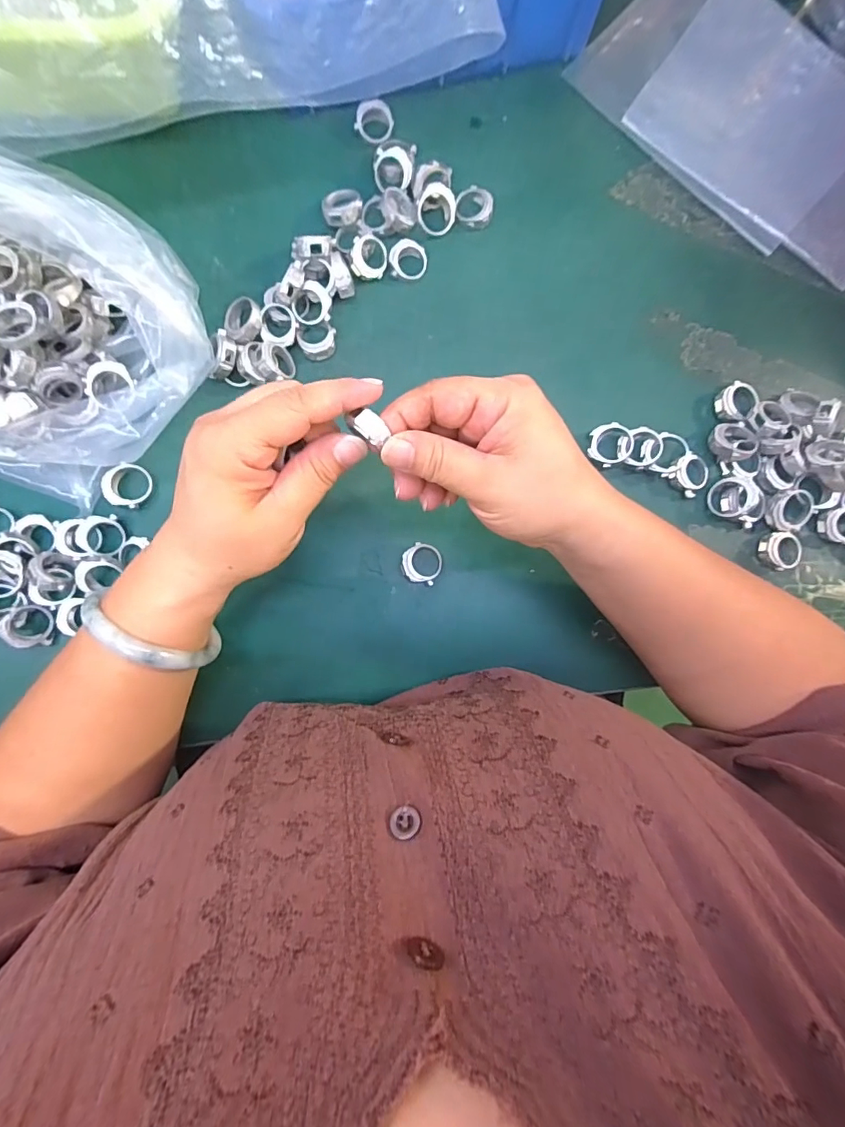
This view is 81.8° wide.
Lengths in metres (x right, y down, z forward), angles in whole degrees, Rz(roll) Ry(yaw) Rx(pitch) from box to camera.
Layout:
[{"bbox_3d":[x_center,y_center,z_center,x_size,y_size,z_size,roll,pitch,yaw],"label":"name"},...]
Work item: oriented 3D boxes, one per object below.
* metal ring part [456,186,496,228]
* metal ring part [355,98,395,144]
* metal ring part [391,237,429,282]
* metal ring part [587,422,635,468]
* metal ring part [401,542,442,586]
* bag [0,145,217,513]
[{"bbox_3d":[0.036,-0.248,0.339,0.026,0.009,0.025,0,87,-3],"label":"metal ring part"},{"bbox_3d":[-0.033,-0.306,0.337,0.024,0.009,0.026,0,87,-3],"label":"metal ring part"},{"bbox_3d":[-0.009,-0.208,0.333,0.025,0.008,0.023,0,87,-3],"label":"metal ring part"},{"bbox_3d":[0.125,-0.080,0.328,0.027,0.014,0.028,0,87,-3],"label":"metal ring part"},{"bbox_3d":[0.000,0.000,0.321,0.026,0.009,0.026,13,87,-2],"label":"metal ring part"},{"bbox_3d":[-0.250,-0.138,0.256,0.237,0.129,0.158,21,86,-1],"label":"bag"}]

